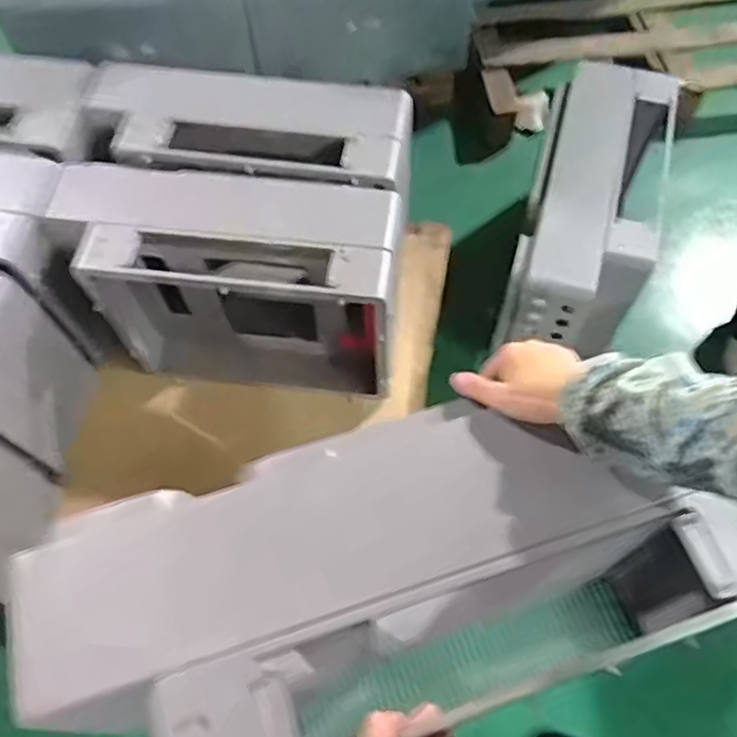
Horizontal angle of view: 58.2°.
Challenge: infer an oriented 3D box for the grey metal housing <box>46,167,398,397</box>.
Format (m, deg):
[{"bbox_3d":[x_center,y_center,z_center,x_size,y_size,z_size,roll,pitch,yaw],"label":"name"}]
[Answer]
[{"bbox_3d":[-0.234,-0.151,1.236,0.568,0.405,0.271,5,65,4],"label":"grey metal housing"}]

